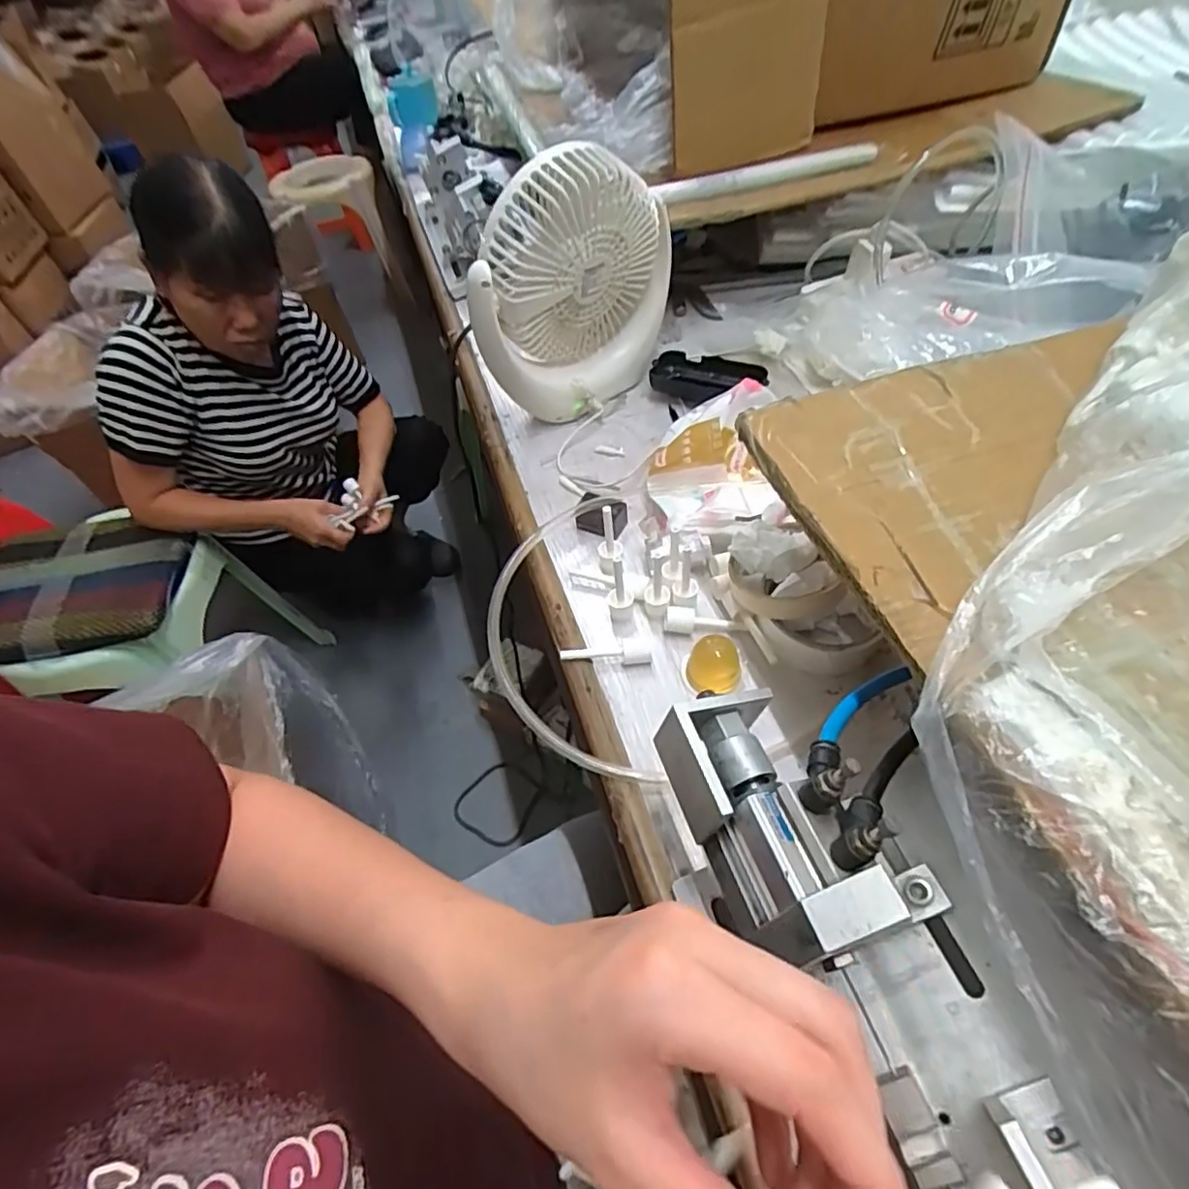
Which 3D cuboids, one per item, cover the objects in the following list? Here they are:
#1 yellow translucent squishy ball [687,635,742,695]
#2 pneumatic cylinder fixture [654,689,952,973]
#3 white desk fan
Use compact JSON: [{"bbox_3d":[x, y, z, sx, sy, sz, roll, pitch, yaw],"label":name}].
[{"bbox_3d":[0.080,0.047,0.417,0.034,0.032,0.030,12,55,16],"label":"yellow translucent squishy ball"},{"bbox_3d":[0.091,0.098,0.295,0.084,0.061,0.131,-24,53,-10],"label":"pneumatic cylinder fixture"},{"bbox_3d":[-0.016,-0.270,0.565,0.190,0.205,0.064,-37,57,-20],"label":"white desk fan"}]

